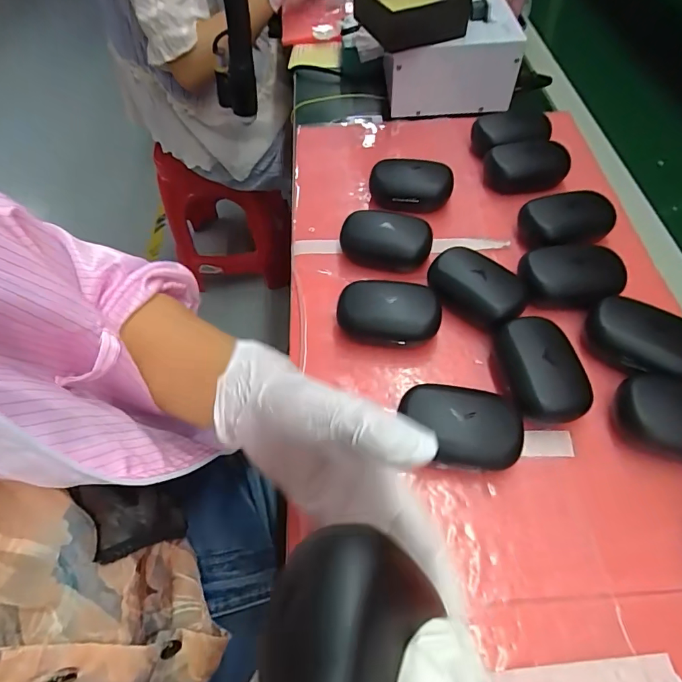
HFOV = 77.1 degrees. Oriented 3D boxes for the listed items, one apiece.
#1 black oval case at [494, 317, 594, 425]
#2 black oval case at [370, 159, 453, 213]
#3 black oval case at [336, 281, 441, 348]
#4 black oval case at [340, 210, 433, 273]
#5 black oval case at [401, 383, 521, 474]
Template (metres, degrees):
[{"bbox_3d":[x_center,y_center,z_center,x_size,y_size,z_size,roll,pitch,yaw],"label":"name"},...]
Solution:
[{"bbox_3d":[0.150,0.024,0.330,0.055,0.039,0.084,-11,57,-3],"label":"black oval case"},{"bbox_3d":[0.074,-0.163,0.451,0.082,0.031,0.049,11,58,11],"label":"black oval case"},{"bbox_3d":[0.041,-0.023,0.366,0.085,0.037,0.057,4,57,7],"label":"black oval case"},{"bbox_3d":[0.043,-0.096,0.411,0.085,0.040,0.047,15,59,14],"label":"black oval case"},{"bbox_3d":[0.084,0.064,0.307,0.081,0.037,0.054,12,59,12],"label":"black oval case"}]

